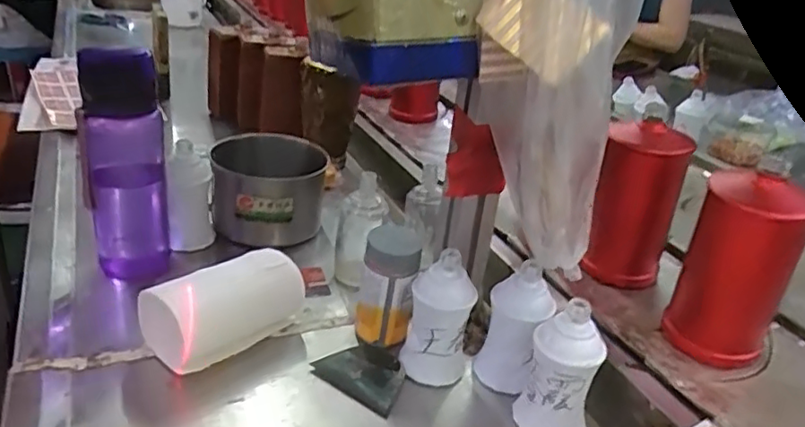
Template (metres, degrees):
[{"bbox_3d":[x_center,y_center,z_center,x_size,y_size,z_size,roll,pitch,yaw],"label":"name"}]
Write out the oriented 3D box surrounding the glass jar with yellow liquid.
[{"bbox_3d":[-0.014,0.068,0.580,0.057,0.105,0.053,5,27,-1],"label":"glass jar with yellow liquid"}]

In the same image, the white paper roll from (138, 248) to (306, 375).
[{"bbox_3d":[-0.160,0.088,0.560,0.062,0.068,0.136,27,34,35],"label":"white paper roll"}]

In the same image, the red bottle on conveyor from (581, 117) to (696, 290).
[{"bbox_3d":[0.245,-0.006,0.657,0.069,0.167,0.074,-20,37,-40],"label":"red bottle on conveyor"}]

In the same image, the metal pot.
[{"bbox_3d":[-0.161,-0.029,0.749,0.131,0.087,0.124,1,28,-9],"label":"metal pot"}]

